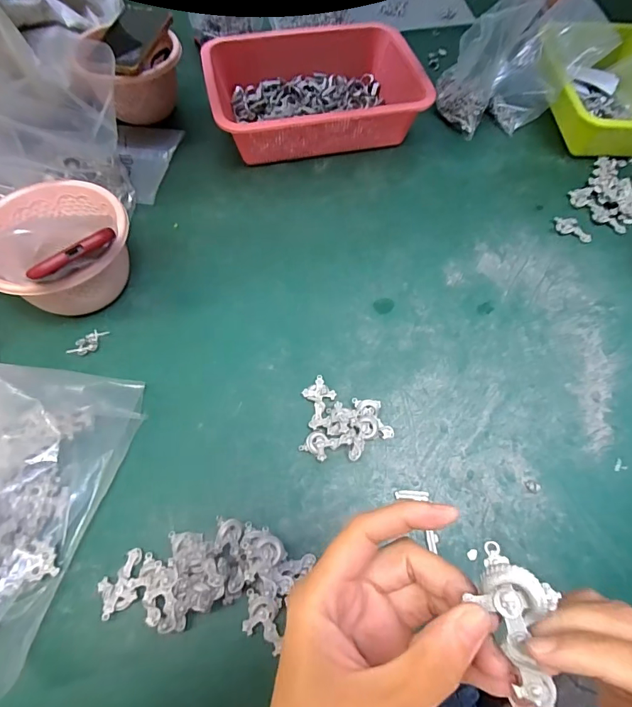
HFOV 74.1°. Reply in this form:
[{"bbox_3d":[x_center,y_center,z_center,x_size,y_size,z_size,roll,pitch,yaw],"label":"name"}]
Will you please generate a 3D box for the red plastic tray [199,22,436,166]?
[{"bbox_3d":[-0.006,-0.393,0.634,0.300,0.084,0.219,-9,60,-6],"label":"red plastic tray"}]

